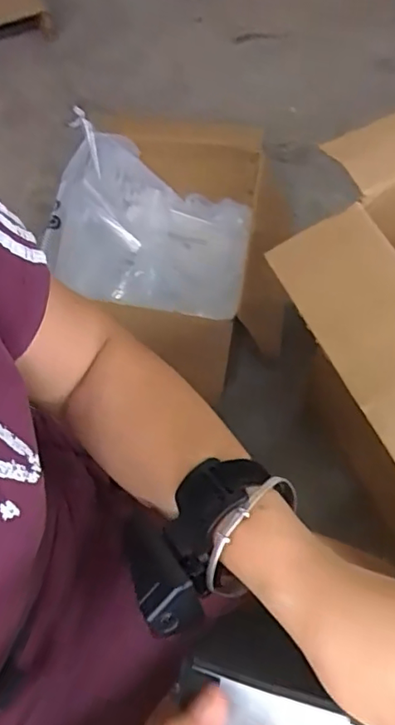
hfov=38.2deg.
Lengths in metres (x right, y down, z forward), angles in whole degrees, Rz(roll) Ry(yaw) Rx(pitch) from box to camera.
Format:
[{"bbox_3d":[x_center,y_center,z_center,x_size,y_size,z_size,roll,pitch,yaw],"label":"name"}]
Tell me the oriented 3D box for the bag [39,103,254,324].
[{"bbox_3d":[-0.086,-0.301,1.236,0.395,0.230,0.325,10,61,7],"label":"bag"}]

